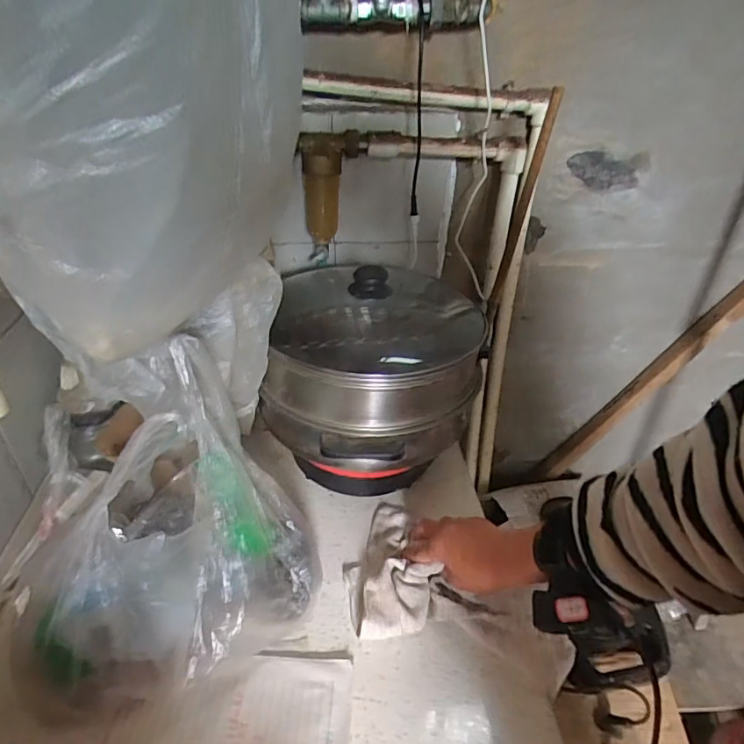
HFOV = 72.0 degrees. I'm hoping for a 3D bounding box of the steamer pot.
[{"bbox_3d":[-0.002,0.008,0.699,0.264,0.262,0.300,3,35,2],"label":"steamer pot"}]

